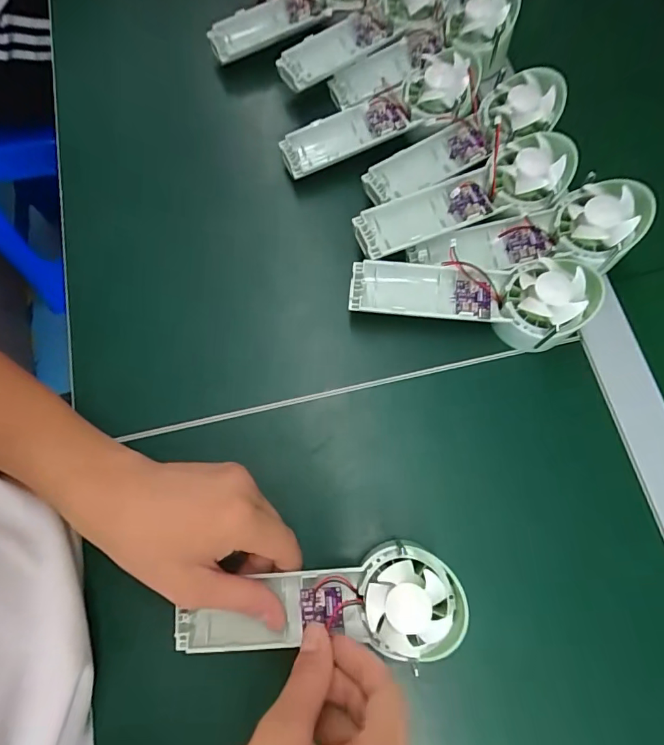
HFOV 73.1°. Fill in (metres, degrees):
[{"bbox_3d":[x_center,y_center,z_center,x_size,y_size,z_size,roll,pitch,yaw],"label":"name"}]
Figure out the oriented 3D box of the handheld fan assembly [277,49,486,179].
[{"bbox_3d":[0.039,-0.222,0.385,0.171,0.028,0.055,-22,73,7],"label":"handheld fan assembly"}]

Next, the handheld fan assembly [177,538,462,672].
[{"bbox_3d":[-0.008,0.146,0.273,0.172,0.026,0.062,-11,72,8],"label":"handheld fan assembly"}]

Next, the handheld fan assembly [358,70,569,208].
[{"bbox_3d":[0.110,-0.192,0.367,0.173,0.039,0.058,-28,75,-11],"label":"handheld fan assembly"}]

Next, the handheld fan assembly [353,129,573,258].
[{"bbox_3d":[0.102,-0.138,0.356,0.173,0.042,0.060,-19,73,-8],"label":"handheld fan assembly"}]

